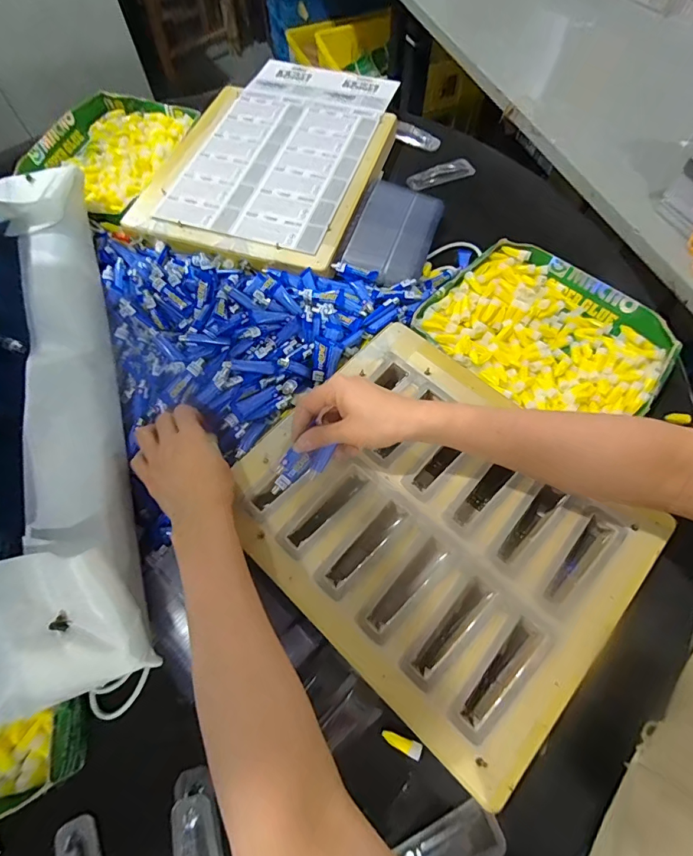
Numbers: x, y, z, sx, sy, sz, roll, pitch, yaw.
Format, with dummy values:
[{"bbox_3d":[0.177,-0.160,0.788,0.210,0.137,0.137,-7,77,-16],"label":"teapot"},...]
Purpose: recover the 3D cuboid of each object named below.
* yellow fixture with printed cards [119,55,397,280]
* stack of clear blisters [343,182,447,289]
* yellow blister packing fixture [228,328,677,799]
[{"bbox_3d":[-0.104,-0.423,0.634,0.311,0.023,0.436,14,66,7],"label":"yellow fixture with printed cards"},{"bbox_3d":[0.066,-0.263,0.562,0.099,0.018,0.165,16,67,8],"label":"stack of clear blisters"},{"bbox_3d":[0.082,0.080,0.403,0.338,0.029,0.282,41,68,16],"label":"yellow blister packing fixture"}]

